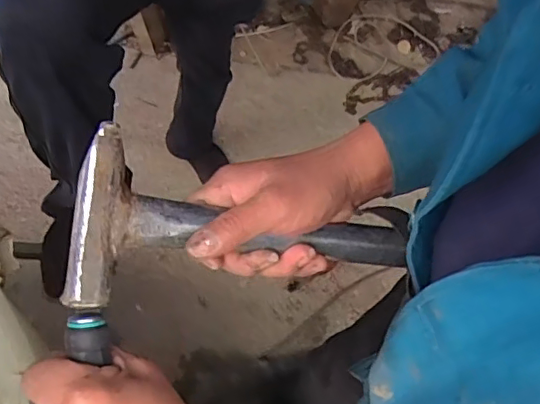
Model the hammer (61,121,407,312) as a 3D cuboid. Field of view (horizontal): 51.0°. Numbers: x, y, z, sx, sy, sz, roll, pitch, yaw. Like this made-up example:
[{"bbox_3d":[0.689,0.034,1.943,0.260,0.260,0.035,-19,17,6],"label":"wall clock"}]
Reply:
[{"bbox_3d":[-0.011,0.002,0.424,0.276,0.033,0.116,-5,93,-22],"label":"hammer"}]

